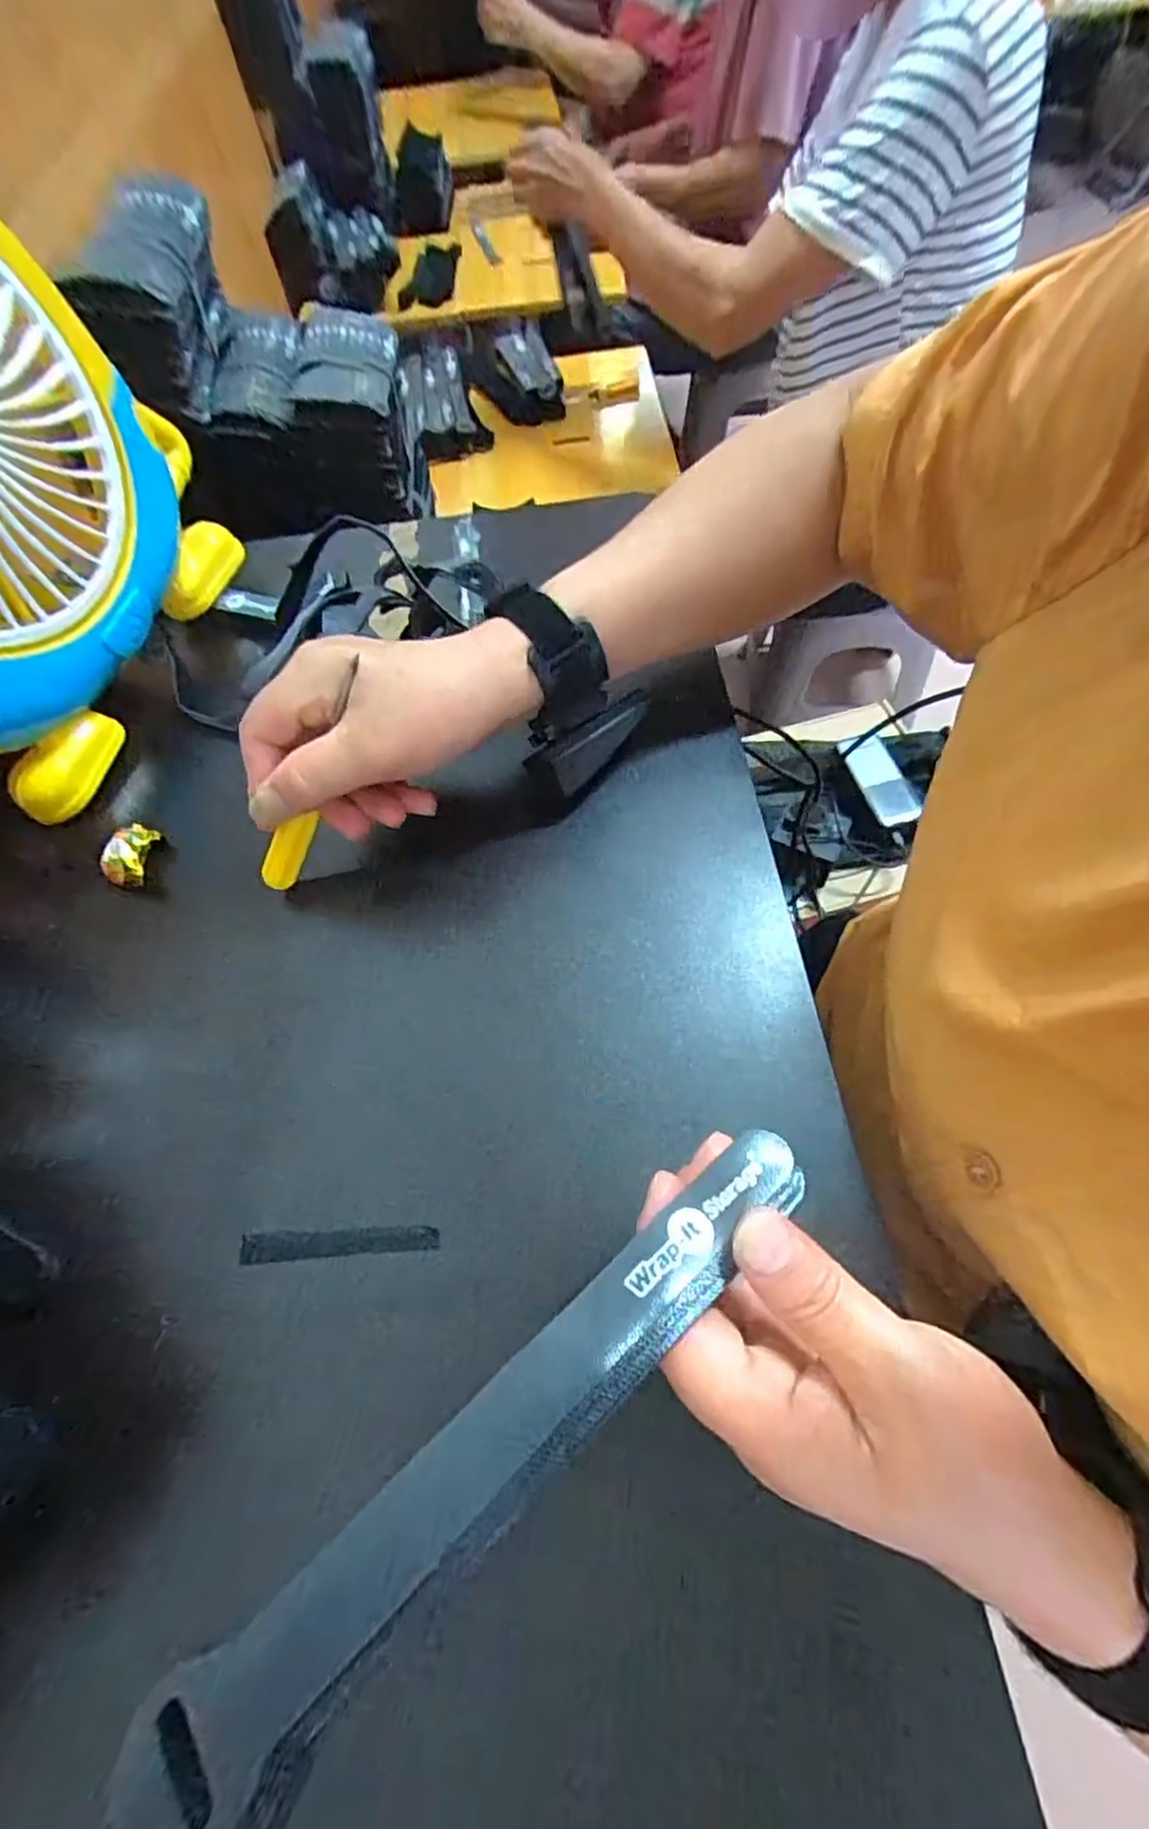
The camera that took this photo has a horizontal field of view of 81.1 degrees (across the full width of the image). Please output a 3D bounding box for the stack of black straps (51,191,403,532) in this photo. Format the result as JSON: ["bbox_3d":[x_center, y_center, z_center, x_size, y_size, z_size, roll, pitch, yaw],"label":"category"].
[{"bbox_3d":[-0.285,-0.515,0.636,0.205,0.218,0.184,-13,62,-3],"label":"stack of black straps"}]

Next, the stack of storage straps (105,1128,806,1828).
[{"bbox_3d":[-0.008,0.127,0.175,0.199,0.012,0.027,-32,64,-28],"label":"stack of storage straps"}]

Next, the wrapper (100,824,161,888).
[{"bbox_3d":[-0.240,-0.033,0.366,0.022,0.021,0.039,3,63,5],"label":"wrapper"}]

